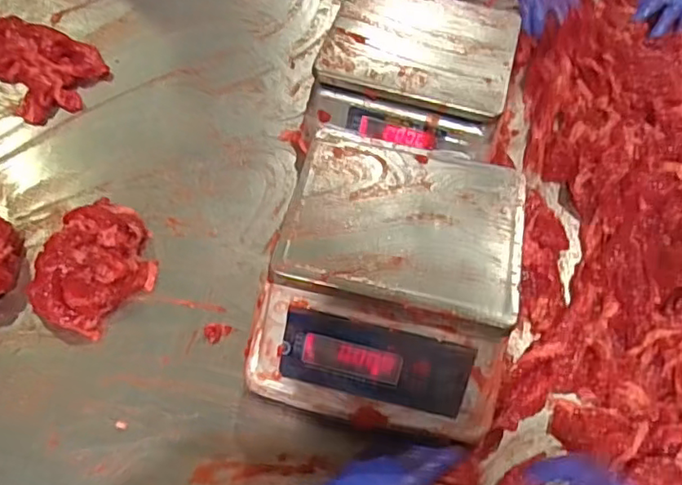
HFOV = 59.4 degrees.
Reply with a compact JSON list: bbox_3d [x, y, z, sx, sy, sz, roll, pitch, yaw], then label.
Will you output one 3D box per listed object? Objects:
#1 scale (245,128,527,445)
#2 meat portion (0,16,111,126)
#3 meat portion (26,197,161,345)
[{"bbox_3d":[0.047,0.041,0.570,0.227,0.142,0.237,12,58,5],"label":"scale"},{"bbox_3d":[-0.434,-0.260,0.823,0.229,0.035,0.139,34,63,18],"label":"meat portion"},{"bbox_3d":[-0.258,0.021,0.633,0.113,0.047,0.150,15,58,7],"label":"meat portion"}]

